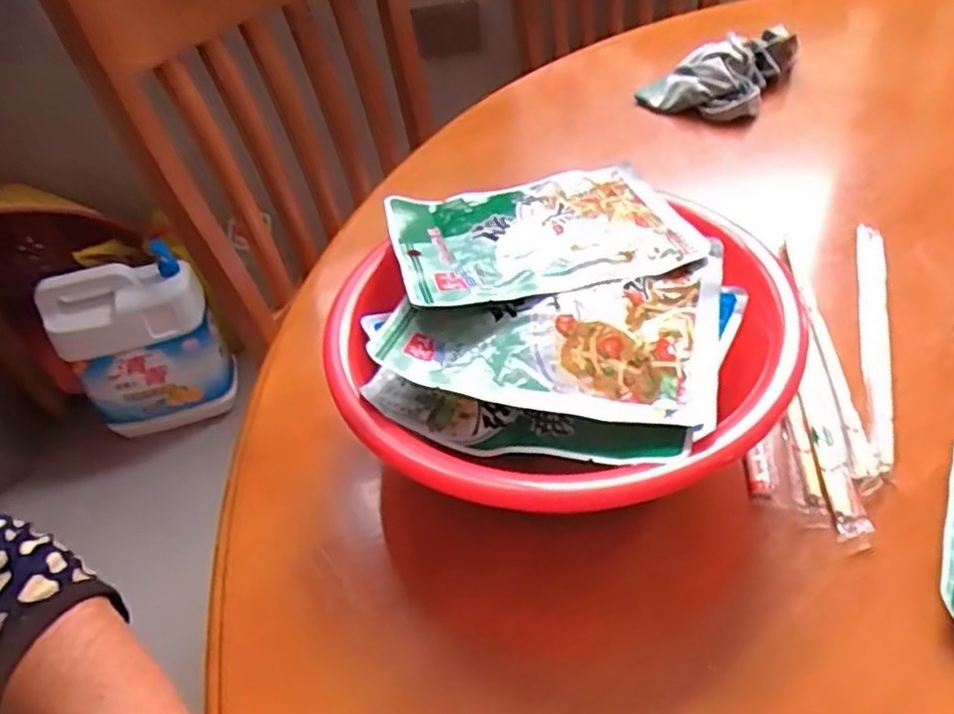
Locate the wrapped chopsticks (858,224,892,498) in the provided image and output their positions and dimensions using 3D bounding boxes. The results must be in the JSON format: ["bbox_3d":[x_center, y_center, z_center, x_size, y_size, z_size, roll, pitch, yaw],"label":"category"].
[{"bbox_3d":[0.228,-0.010,0.407,0.016,0.010,0.211,10,46,18],"label":"wrapped chopsticks"}]

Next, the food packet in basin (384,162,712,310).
[{"bbox_3d":[0.033,-0.069,0.386,0.152,0.015,0.107,-13,44,-5],"label":"food packet in basin"}]

